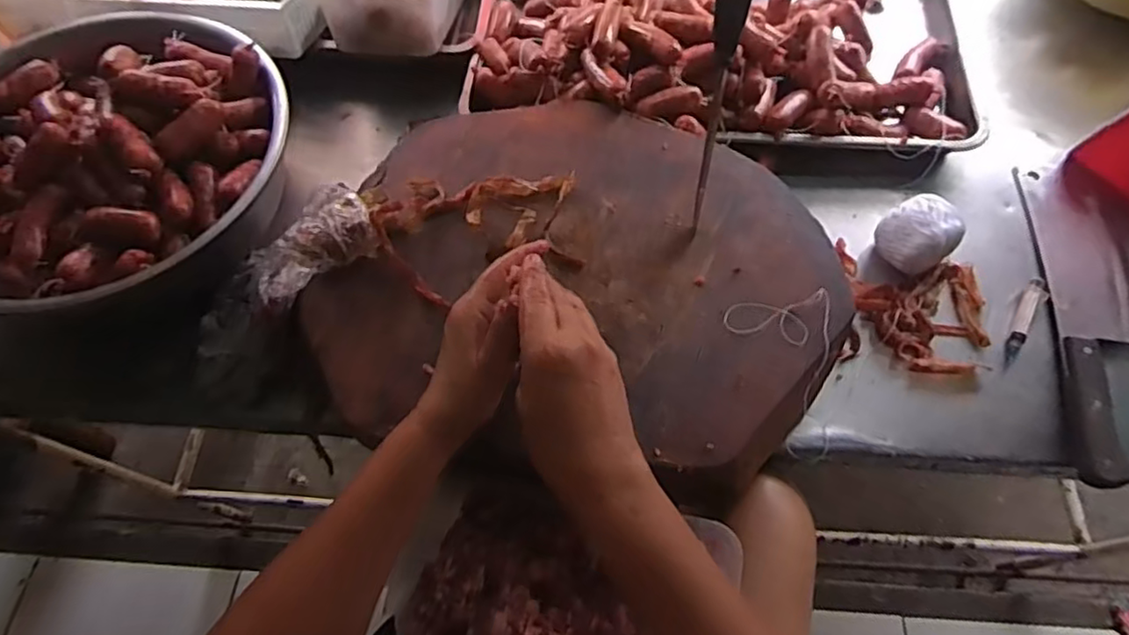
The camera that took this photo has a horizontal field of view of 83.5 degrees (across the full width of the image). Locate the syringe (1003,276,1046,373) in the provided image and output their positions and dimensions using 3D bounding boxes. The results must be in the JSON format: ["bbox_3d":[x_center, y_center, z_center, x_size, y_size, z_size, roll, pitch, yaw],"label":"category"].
[{"bbox_3d":[0.444,0.004,0.610,0.016,0.010,0.106,28,68,15],"label":"syringe"}]

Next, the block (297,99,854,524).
[{"bbox_3d":[0.020,-0.038,0.583,0.431,0.089,0.363,10,64,7],"label":"block"}]

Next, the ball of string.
[{"bbox_3d":[0.347,-0.080,0.627,0.057,0.065,0.066,-32,67,-13],"label":"ball of string"}]

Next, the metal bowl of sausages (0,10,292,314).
[{"bbox_3d":[-0.463,-0.152,0.631,0.348,0.123,0.333,-1,64,1],"label":"metal bowl of sausages"}]

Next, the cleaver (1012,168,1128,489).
[{"bbox_3d":[0.513,-0.007,0.607,0.086,0.029,0.345,7,64,5],"label":"cleaver"}]

